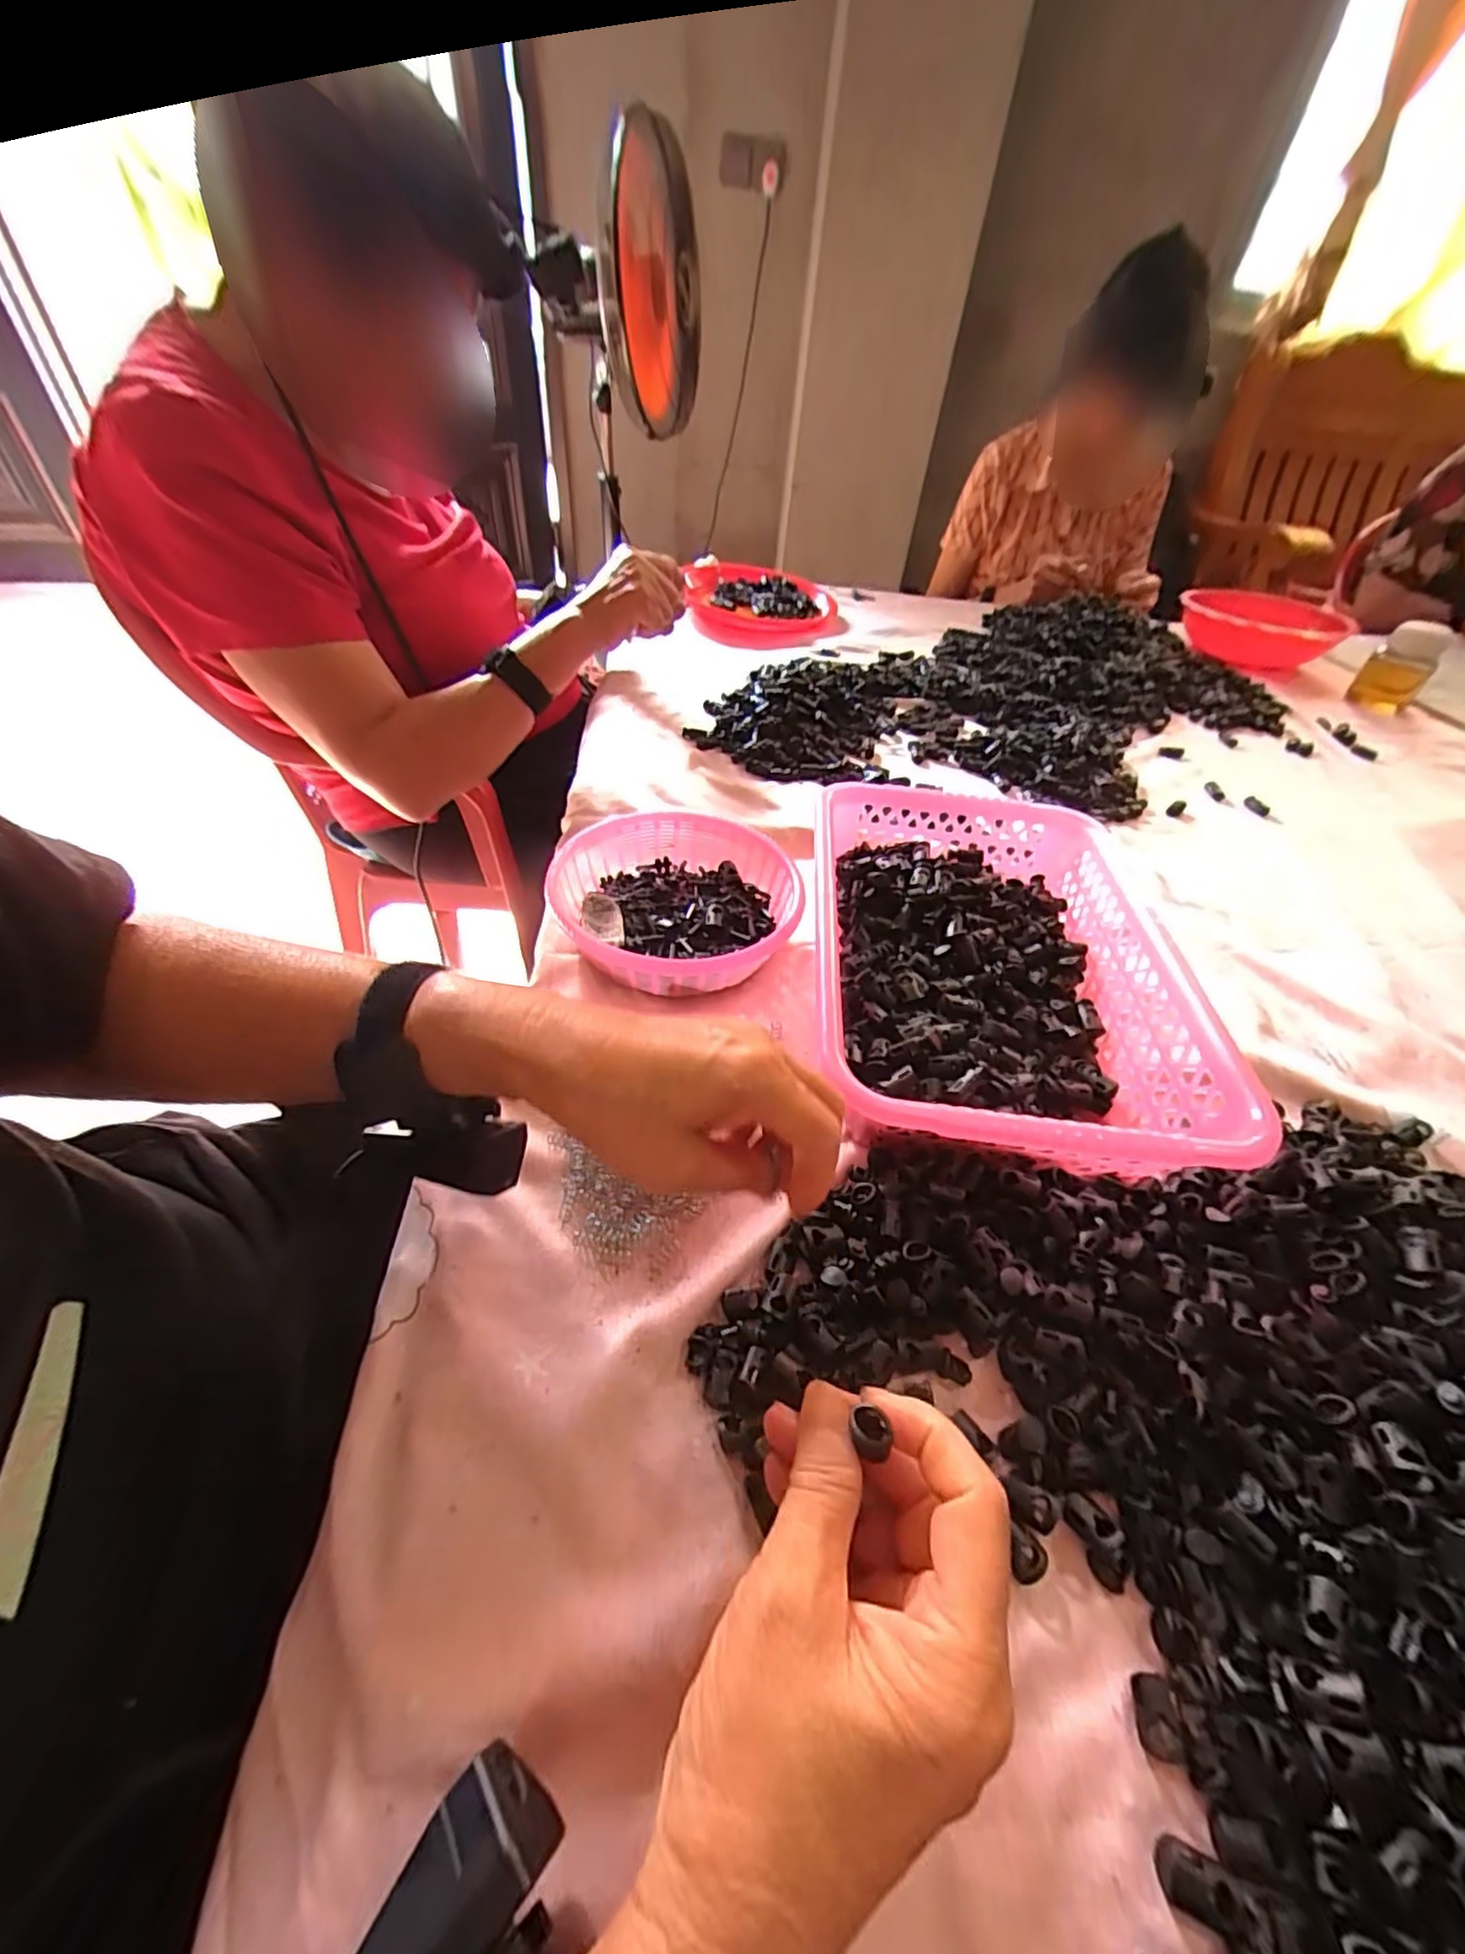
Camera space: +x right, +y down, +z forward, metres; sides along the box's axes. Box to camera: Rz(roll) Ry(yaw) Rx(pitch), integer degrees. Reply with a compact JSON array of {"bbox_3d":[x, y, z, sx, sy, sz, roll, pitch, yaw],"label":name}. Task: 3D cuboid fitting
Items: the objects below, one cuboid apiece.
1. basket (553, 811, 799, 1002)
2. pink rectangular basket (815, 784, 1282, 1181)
[{"bbox_3d":[-0.041,-0.049,0.455,0.157,0.051,0.164,3,46,-3],"label":"basket"},{"bbox_3d":[0.159,-0.008,0.418,0.206,0.077,0.305,7,46,1],"label":"pink rectangular basket"}]

